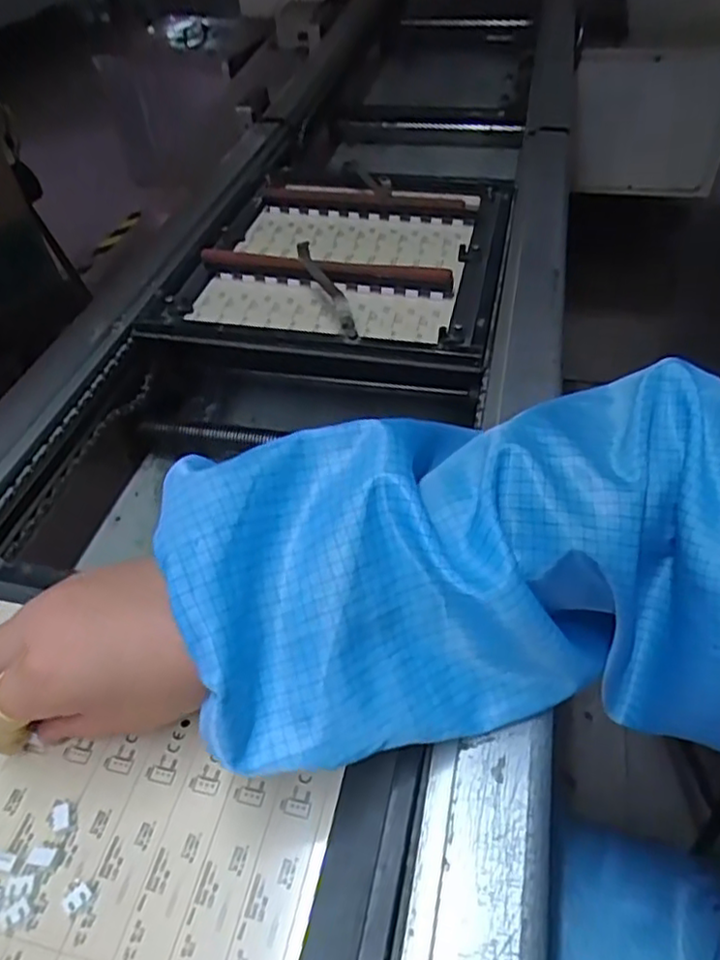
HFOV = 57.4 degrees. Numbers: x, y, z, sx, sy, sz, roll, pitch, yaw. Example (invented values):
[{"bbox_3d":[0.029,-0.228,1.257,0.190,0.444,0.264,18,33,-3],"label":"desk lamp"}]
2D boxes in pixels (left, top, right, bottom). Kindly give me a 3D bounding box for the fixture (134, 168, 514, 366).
[{"bbox_3d":[-0.009,-0.204,0.578,0.262,0.033,0.281,9,50,10],"label":"fixture"}]

